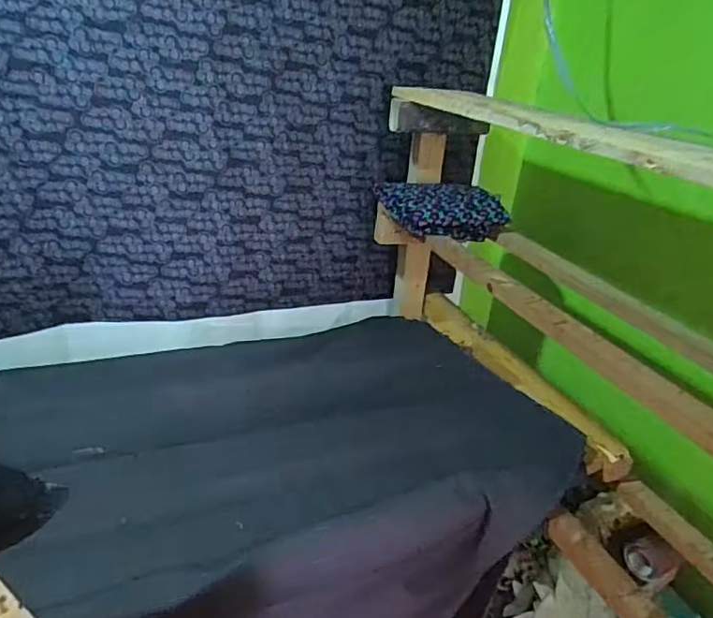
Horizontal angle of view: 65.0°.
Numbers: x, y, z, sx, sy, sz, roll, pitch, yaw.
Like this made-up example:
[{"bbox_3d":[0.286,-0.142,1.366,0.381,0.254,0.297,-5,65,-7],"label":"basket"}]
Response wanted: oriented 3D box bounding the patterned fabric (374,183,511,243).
[{"bbox_3d":[0.155,-0.184,1.026,0.196,0.061,0.179,-4,27,-21],"label":"patterned fabric"}]

